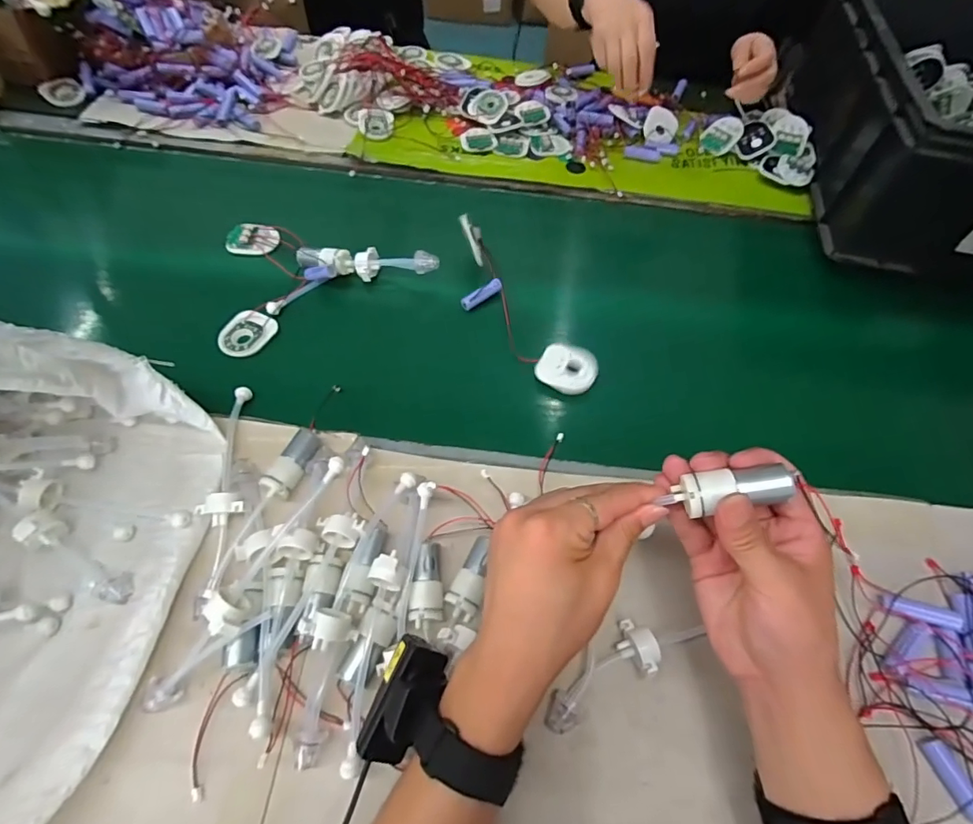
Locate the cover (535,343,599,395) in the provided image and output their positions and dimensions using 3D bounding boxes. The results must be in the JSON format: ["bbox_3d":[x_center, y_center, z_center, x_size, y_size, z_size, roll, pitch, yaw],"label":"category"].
[{"bbox_3d":[0.081,-0.043,0.500,0.059,0.010,0.052,22,61,9],"label":"cover"}]

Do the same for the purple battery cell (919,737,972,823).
[{"bbox_3d":[0.318,0.249,0.337,0.014,0.010,0.050,-16,62,-12],"label":"purple battery cell"}]

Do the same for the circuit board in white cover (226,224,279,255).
[{"bbox_3d":[-0.277,-0.206,0.589,0.058,0.007,0.049,-5,60,-6],"label":"circuit board in white cover"}]

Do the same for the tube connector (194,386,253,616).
[{"bbox_3d":[-0.216,0.056,0.402,0.033,0.030,0.211,-7,61,-8],"label":"tube connector"}]

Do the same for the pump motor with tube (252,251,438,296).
[{"bbox_3d":[-0.132,-0.171,0.553,0.155,0.036,0.041,2,60,-3],"label":"pump motor with tube"}]

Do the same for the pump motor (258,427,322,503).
[{"bbox_3d":[-0.165,0.042,0.424,0.025,0.024,0.065,20,61,8],"label":"pump motor"}]

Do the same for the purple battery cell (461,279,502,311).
[{"bbox_3d":[-0.005,-0.131,0.552,0.051,0.016,0.013,-30,66,-19],"label":"purple battery cell"}]

